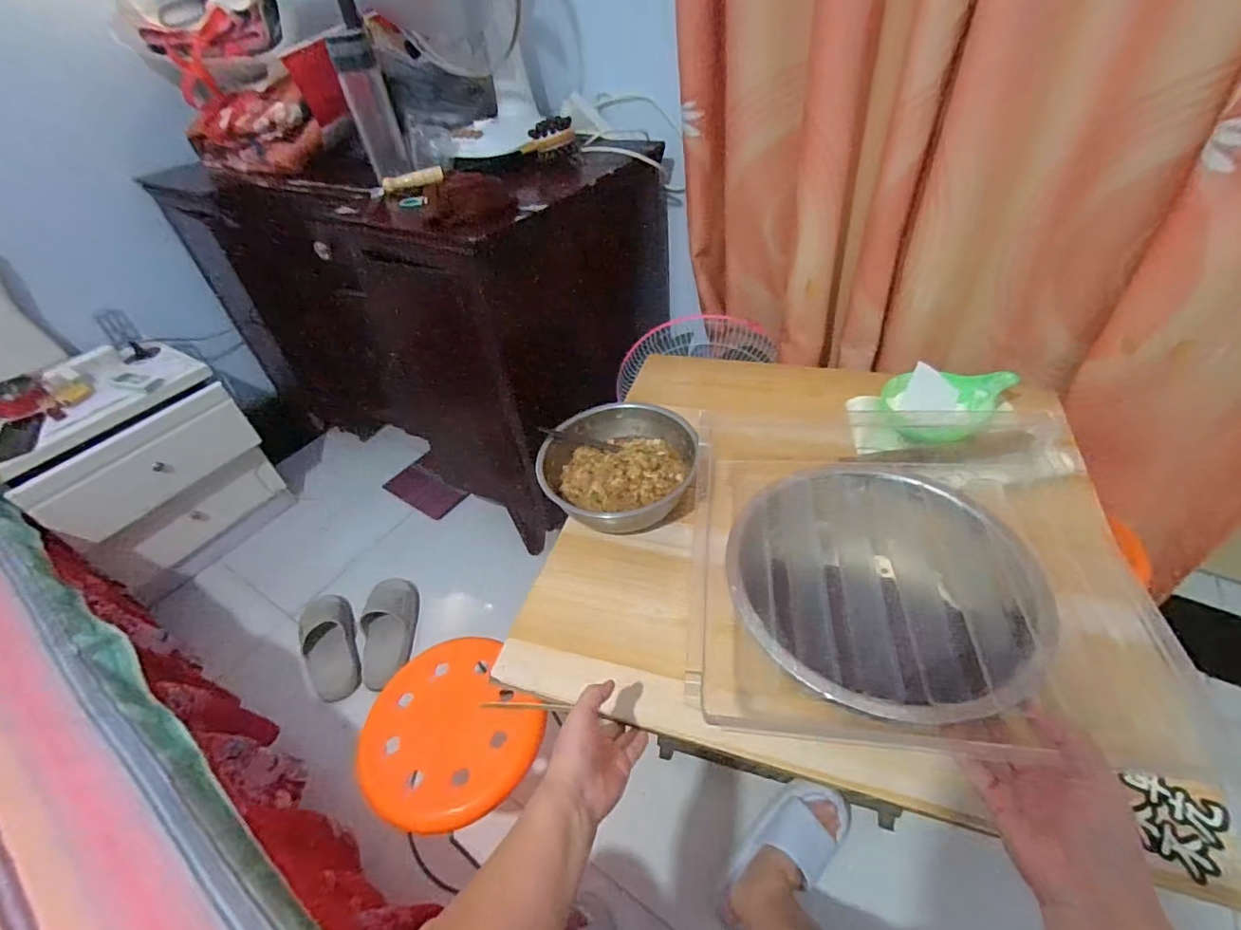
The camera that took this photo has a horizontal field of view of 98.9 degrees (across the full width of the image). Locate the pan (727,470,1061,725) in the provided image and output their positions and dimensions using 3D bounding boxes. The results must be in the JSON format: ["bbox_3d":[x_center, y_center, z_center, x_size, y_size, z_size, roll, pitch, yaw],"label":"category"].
[{"bbox_3d":[0.253,0.107,0.528,0.271,0.032,0.266,-4,38,3],"label":"pan"}]

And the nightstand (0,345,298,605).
[{"bbox_3d":[-1.184,0.015,1.326,0.275,0.478,0.443,16,43,26],"label":"nightstand"}]

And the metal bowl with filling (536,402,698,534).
[{"bbox_3d":[-0.003,0.001,0.799,0.224,0.088,0.191,1,39,8],"label":"metal bowl with filling"}]

